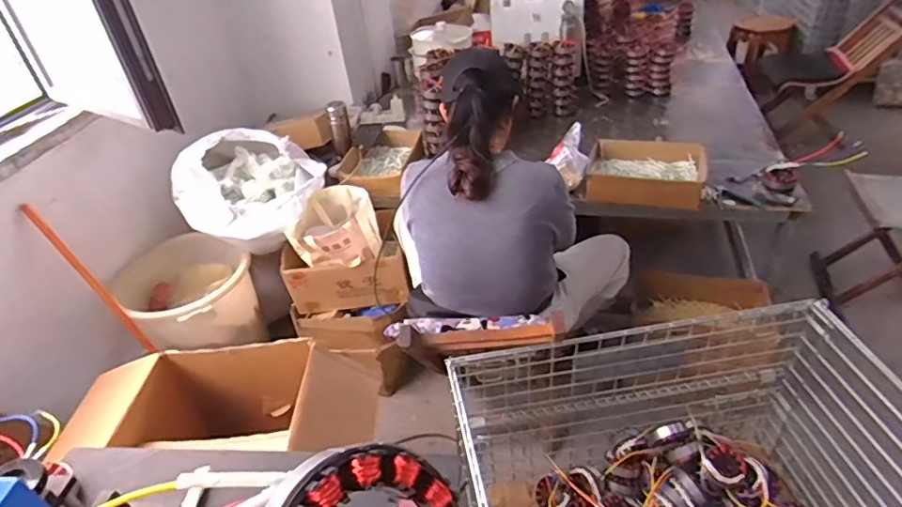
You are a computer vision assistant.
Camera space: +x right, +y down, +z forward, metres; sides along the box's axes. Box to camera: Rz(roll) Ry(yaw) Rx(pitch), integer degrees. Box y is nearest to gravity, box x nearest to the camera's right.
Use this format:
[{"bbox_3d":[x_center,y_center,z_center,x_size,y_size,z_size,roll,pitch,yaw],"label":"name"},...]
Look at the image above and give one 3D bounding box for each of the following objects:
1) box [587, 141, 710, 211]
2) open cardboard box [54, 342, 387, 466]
[{"bbox_3d":[0.579,-0.238,1.639,0.327,0.089,0.260,5,39,15],"label":"box"},{"bbox_3d":[-0.537,0.411,1.354,0.669,0.287,0.289,-4,37,3],"label":"open cardboard box"}]

